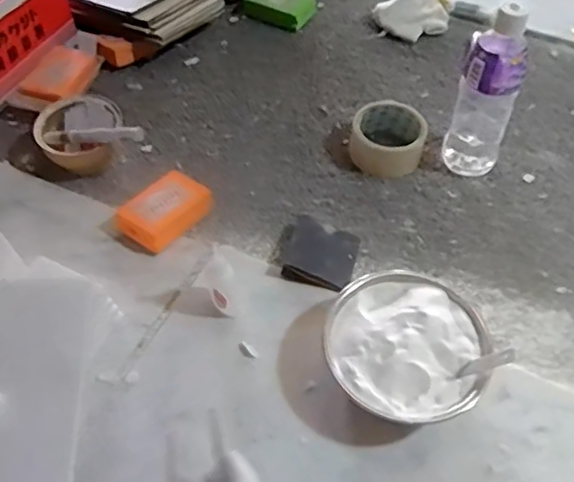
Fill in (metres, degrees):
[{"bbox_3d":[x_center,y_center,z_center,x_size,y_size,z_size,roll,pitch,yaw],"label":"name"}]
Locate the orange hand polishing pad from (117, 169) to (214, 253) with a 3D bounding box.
[{"bbox_3d":[-0.136,-0.033,0.689,0.066,0.036,0.100,34,59,21],"label":"orange hand polishing pad"}]

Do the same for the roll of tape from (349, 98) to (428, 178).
[{"bbox_3d":[0.125,-0.126,0.754,0.087,0.045,0.091,1,53,-1],"label":"roll of tape"}]

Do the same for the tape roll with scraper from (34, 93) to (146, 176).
[{"bbox_3d":[-0.237,-0.121,0.721,0.103,0.073,0.125,-24,57,-18],"label":"tape roll with scraper"}]

